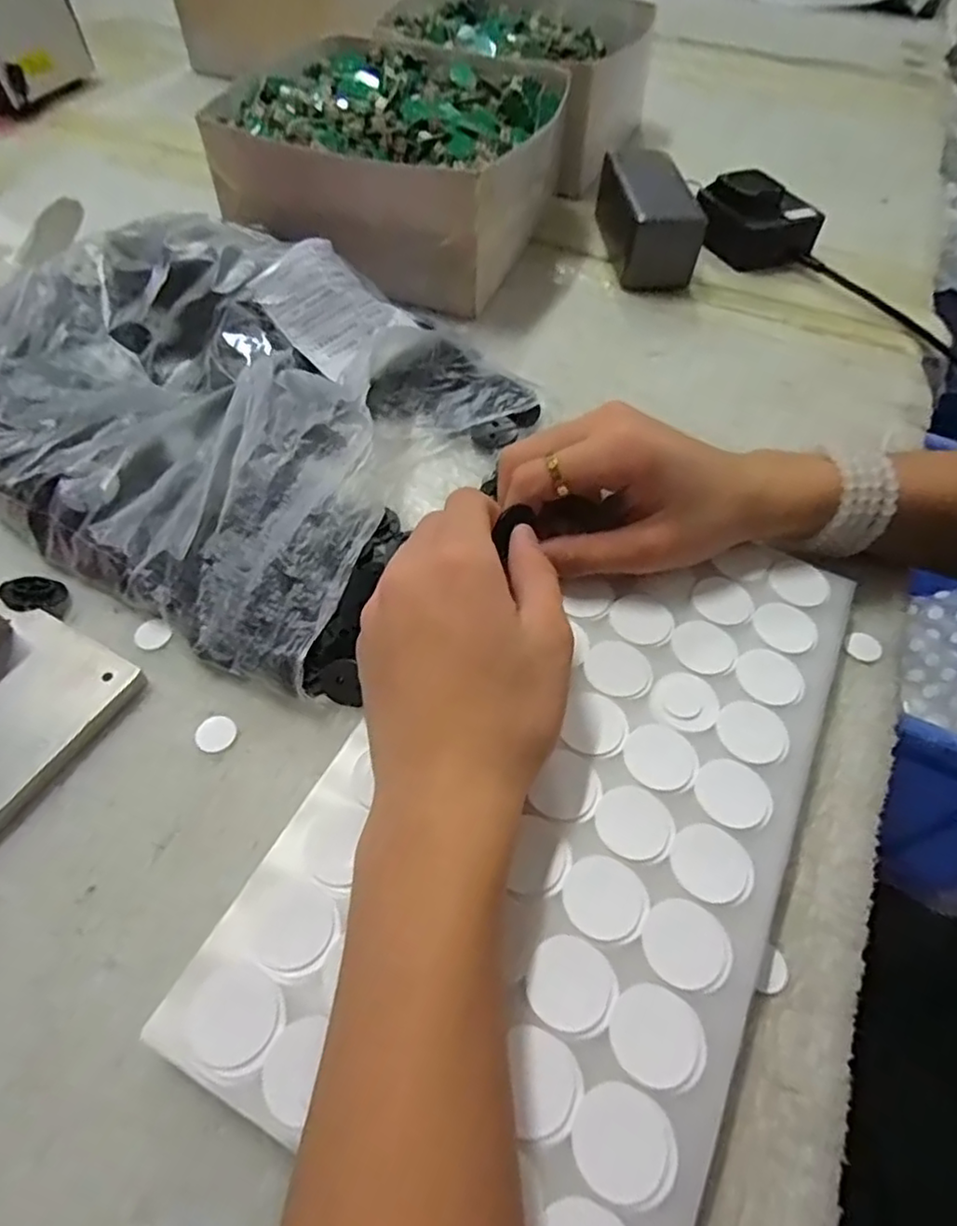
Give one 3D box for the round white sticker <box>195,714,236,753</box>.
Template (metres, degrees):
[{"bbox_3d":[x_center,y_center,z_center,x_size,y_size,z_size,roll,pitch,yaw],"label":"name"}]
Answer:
[{"bbox_3d":[-0.110,0.051,0.271,0.016,0.004,0.016,7,53,-10],"label":"round white sticker"}]

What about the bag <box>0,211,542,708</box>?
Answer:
[{"bbox_3d":[-0.139,-0.123,0.357,0.304,0.055,0.247,28,59,15],"label":"bag"}]

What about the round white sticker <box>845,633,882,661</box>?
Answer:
[{"bbox_3d":[0.185,0.016,0.310,0.016,0.004,0.015,1,56,-2],"label":"round white sticker"}]

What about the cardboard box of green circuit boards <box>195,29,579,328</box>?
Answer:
[{"bbox_3d":[-0.063,-0.343,0.495,0.211,0.093,0.214,16,57,8],"label":"cardboard box of green circuit boards"}]

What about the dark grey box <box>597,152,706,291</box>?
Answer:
[{"bbox_3d":[0.129,-0.311,0.503,0.056,0.054,0.130,-2,56,-4],"label":"dark grey box"}]

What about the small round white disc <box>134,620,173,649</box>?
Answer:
[{"bbox_3d":[-0.151,0.009,0.298,0.017,0.004,0.015,35,61,19],"label":"small round white disc"}]

